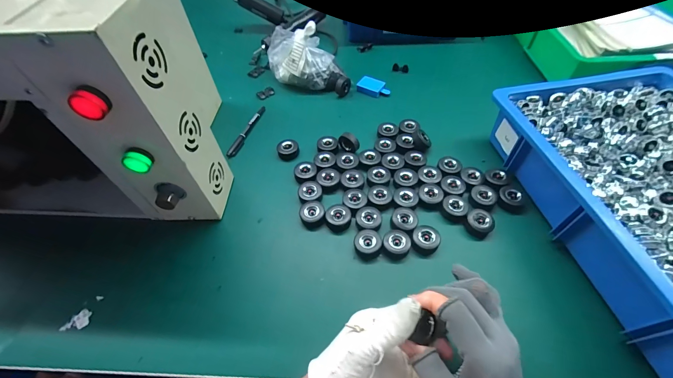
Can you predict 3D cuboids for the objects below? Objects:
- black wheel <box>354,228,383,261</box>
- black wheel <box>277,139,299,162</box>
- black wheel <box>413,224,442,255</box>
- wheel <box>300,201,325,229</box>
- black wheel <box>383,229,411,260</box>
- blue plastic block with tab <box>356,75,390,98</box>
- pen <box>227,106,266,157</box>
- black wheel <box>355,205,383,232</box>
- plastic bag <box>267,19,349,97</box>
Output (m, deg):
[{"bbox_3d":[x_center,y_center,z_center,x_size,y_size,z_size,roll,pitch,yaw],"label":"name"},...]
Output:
[{"bbox_3d":[0.044,0.077,0.408,0.037,0.023,0.037,-2,55,2],"label":"black wheel"},{"bbox_3d":[-0.086,-0.070,0.518,0.036,0.017,0.036,-2,55,2],"label":"black wheel"},{"bbox_3d":[0.125,0.071,0.410,0.036,0.021,0.036,20,58,17],"label":"black wheel"},{"bbox_3d":[-0.036,0.038,0.443,0.035,0.019,0.037,-2,55,2],"label":"wheel"},{"bbox_3d":[0.083,0.076,0.406,0.036,0.023,0.035,-2,55,2],"label":"black wheel"},{"bbox_3d":[0.080,-0.217,0.624,0.068,0.014,0.044,25,60,19],"label":"blue plastic block with tab"},{"bbox_3d":[-0.170,-0.112,0.561,0.014,0.009,0.145,11,56,11],"label":"pen"},{"bbox_3d":[0.048,0.045,0.432,0.037,0.018,0.037,-2,55,2],"label":"black wheel"},{"bbox_3d":[-0.061,-0.272,0.620,0.188,0.096,0.092,11,55,11],"label":"plastic bag"}]

